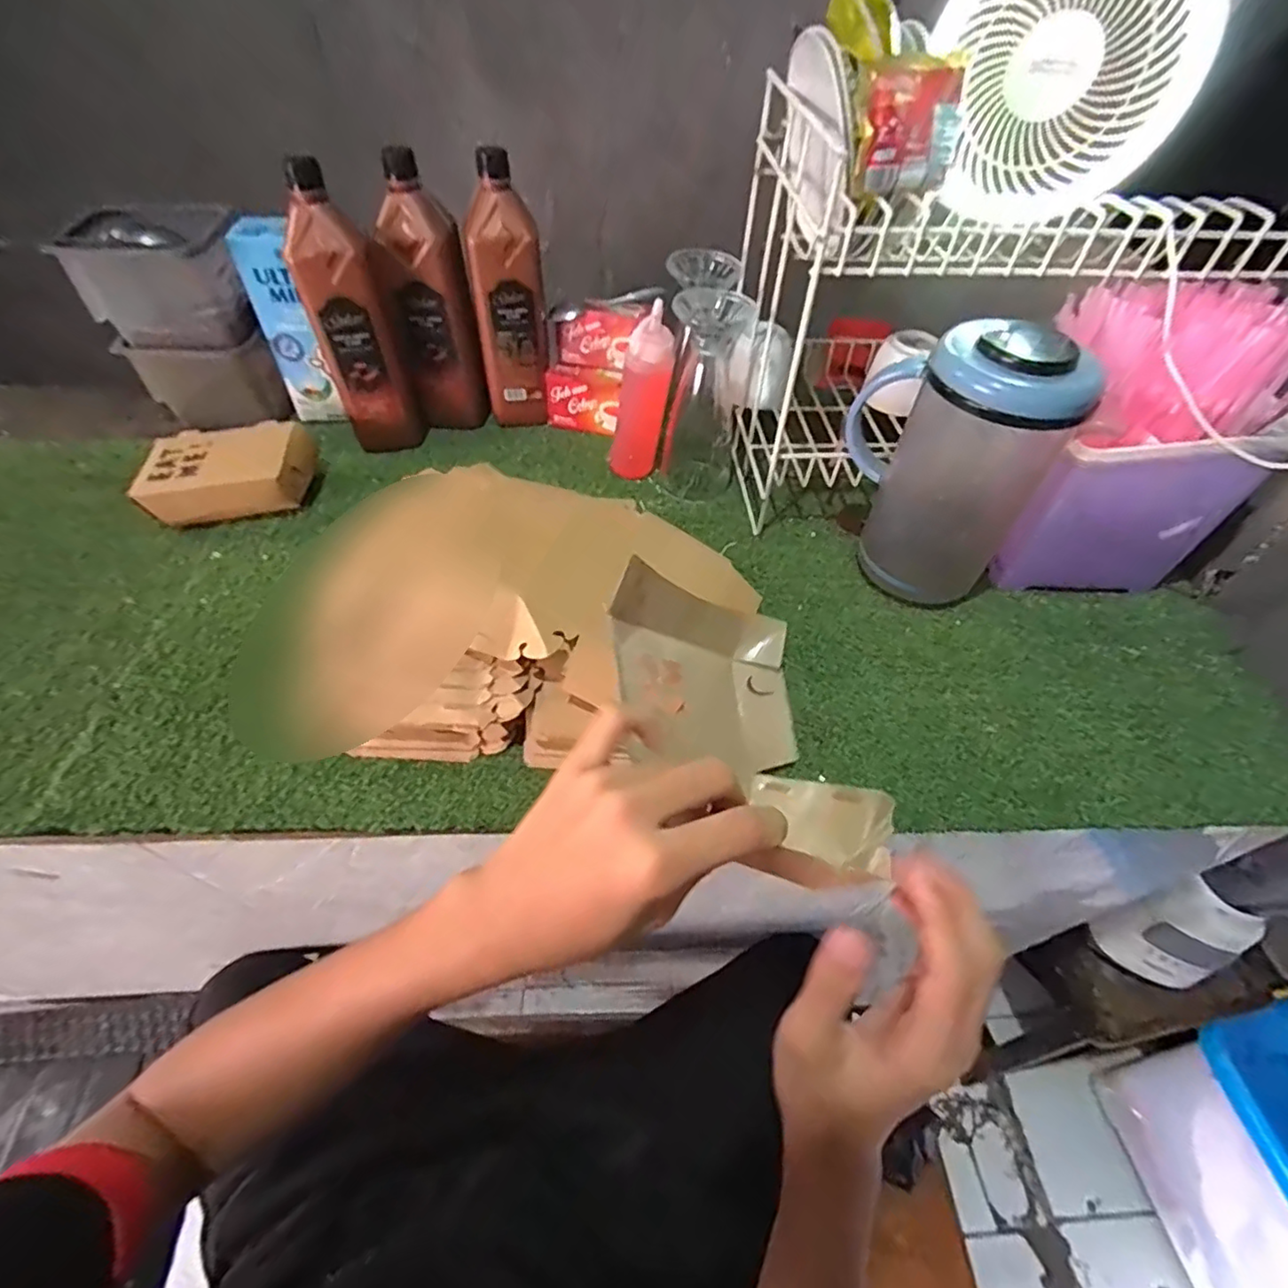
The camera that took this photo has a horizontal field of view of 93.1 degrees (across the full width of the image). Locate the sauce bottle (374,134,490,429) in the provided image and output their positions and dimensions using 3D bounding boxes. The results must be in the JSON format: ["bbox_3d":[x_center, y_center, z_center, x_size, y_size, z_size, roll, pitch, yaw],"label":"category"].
[{"bbox_3d":[-0.224,-0.362,0.660,0.074,0.261,0.071,-11,53,-12],"label":"sauce bottle"}]

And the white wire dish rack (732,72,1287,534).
[{"bbox_3d":[0.327,-0.310,0.608,0.440,0.323,0.262,0,51,-3],"label":"white wire dish rack"}]

